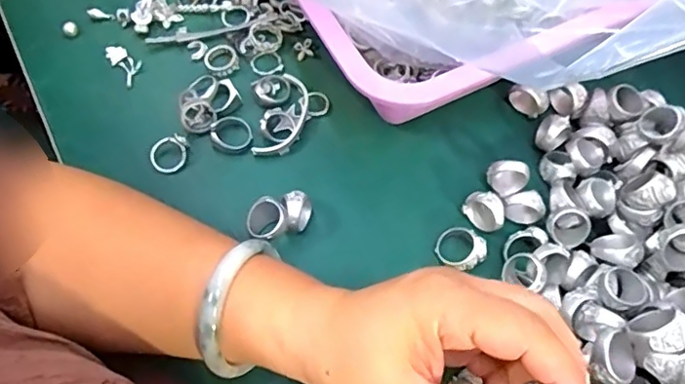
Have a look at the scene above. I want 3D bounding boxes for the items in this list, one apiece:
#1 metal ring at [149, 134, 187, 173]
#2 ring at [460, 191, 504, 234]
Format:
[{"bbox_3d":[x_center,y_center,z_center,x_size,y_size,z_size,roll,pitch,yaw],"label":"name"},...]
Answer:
[{"bbox_3d":[-0.112,-0.025,0.357,0.024,0.011,0.024,0,68,0],"label":"metal ring"},{"bbox_3d":[0.088,0.012,0.340,0.016,0.018,0.026,-37,72,-15],"label":"ring"}]

